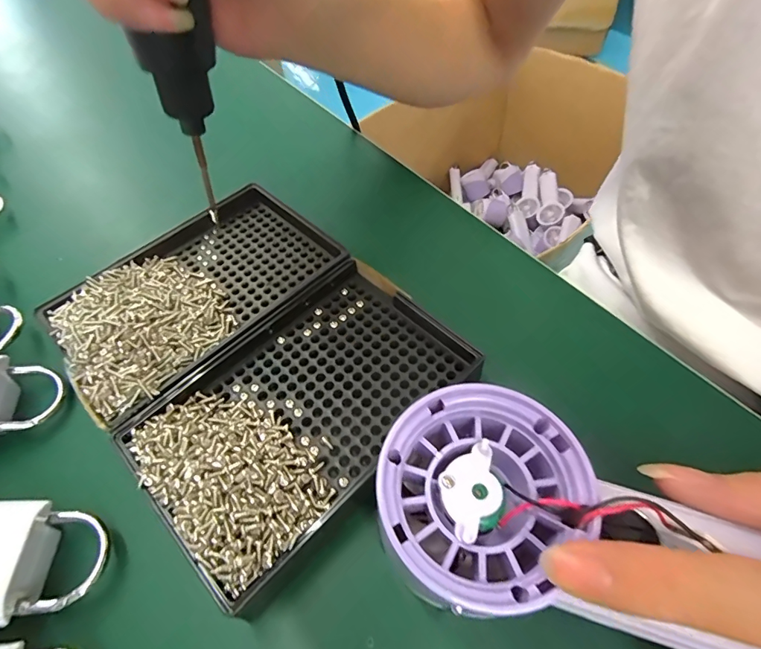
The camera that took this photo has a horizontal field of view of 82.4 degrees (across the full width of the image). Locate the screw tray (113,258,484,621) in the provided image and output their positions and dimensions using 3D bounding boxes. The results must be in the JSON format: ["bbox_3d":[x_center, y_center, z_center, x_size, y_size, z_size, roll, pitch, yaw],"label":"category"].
[{"bbox_3d":[-0.031,0.030,0.186,0.087,0.017,0.135,37,66,25],"label":"screw tray"}]

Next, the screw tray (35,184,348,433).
[{"bbox_3d":[-0.092,-0.022,0.222,0.088,0.018,0.137,38,66,25],"label":"screw tray"}]

